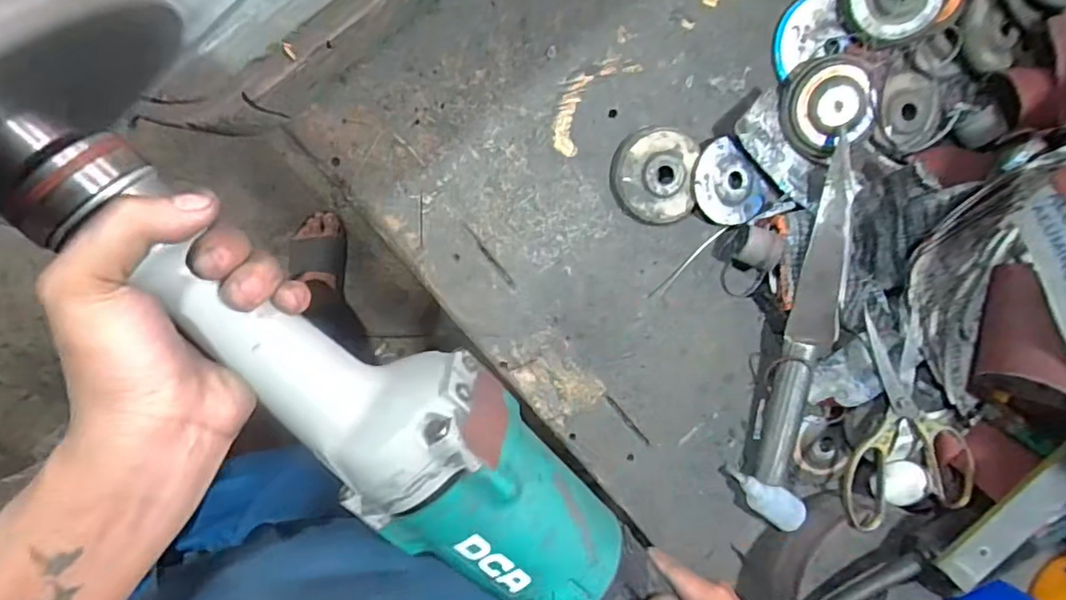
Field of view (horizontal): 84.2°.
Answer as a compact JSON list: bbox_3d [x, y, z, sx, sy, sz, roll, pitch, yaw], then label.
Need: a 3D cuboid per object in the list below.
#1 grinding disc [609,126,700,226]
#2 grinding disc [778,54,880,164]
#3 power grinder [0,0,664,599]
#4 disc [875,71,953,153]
[{"bbox_3d":[0.105,-0.107,0.509,0.073,0.017,0.080,-1,99,-7],"label":"grinding disc"},{"bbox_3d":[0.252,-0.167,0.509,0.076,0.026,0.076,6,109,16],"label":"grinding disc"},{"bbox_3d":[-0.085,0.036,0.289,0.130,0.129,0.418,-47,112,2],"label":"power grinder"},{"bbox_3d":[0.335,-0.167,0.527,0.068,0.014,0.069,-1,98,-6],"label":"disc"}]

